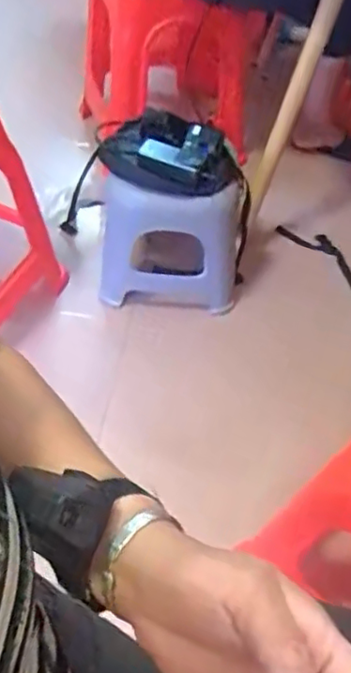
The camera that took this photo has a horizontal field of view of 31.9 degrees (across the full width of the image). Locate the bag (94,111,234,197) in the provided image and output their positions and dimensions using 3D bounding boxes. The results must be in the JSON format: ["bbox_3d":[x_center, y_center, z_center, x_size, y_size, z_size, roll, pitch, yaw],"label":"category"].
[{"bbox_3d":[-0.012,-0.376,1.249,0.279,0.070,0.186,8,54,4],"label":"bag"}]

